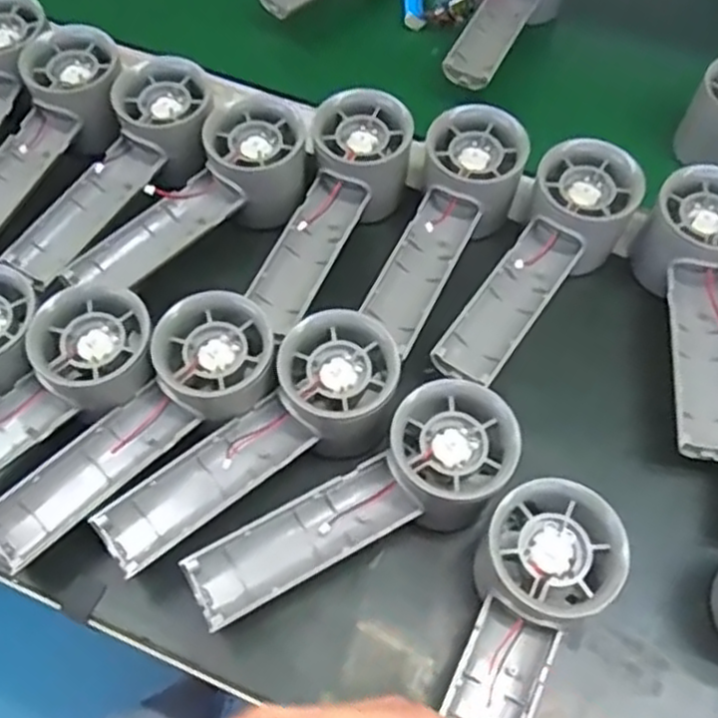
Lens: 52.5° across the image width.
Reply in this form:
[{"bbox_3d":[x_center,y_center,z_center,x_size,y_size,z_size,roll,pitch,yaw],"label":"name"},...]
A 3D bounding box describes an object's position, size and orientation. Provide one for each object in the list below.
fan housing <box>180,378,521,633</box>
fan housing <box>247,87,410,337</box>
[{"bbox_3d":[0.001,0.072,0.340,0.156,0.047,0.054,-31,66,-3],"label":"fan housing"},{"bbox_3d":[-0.018,-0.083,0.426,0.053,0.048,0.144,25,77,12],"label":"fan housing"}]

